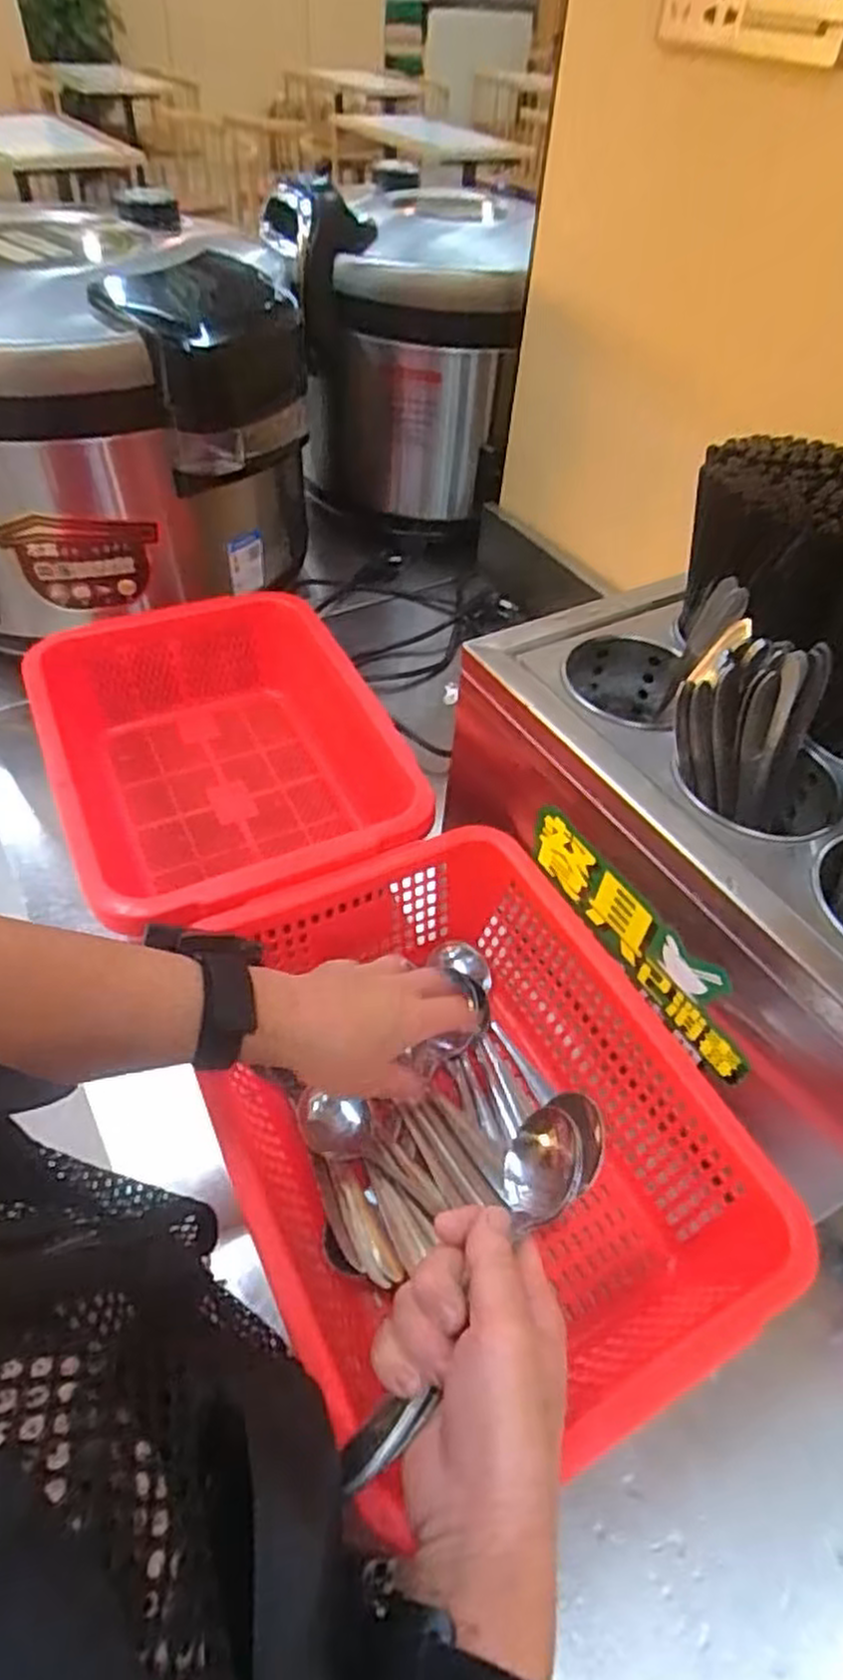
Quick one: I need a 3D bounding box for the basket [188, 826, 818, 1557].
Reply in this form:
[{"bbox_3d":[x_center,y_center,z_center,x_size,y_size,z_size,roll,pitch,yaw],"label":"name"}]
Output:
[{"bbox_3d":[0.021,0.171,0.479,0.263,0.127,0.338,-20,53,-20],"label":"basket"}]

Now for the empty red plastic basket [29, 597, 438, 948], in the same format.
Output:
[{"bbox_3d":[-0.158,-0.061,0.658,0.244,0.103,0.342,-16,52,-17],"label":"empty red plastic basket"}]

